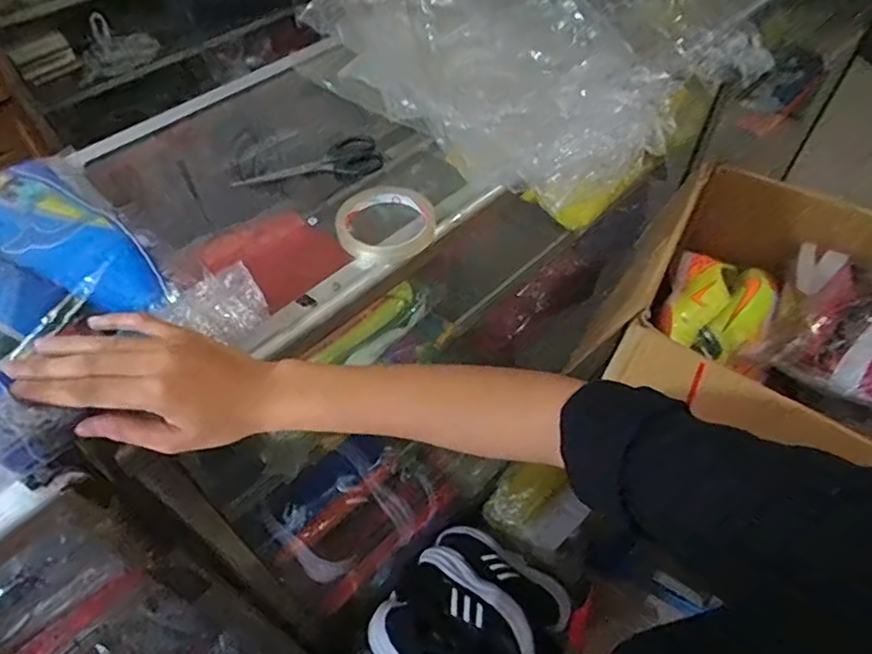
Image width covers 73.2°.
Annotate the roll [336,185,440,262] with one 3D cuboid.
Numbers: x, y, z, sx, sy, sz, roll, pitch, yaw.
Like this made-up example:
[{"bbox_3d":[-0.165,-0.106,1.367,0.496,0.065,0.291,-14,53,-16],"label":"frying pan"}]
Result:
[{"bbox_3d":[-0.053,-0.100,0.555,0.100,0.025,0.086,29,58,23],"label":"roll"}]

